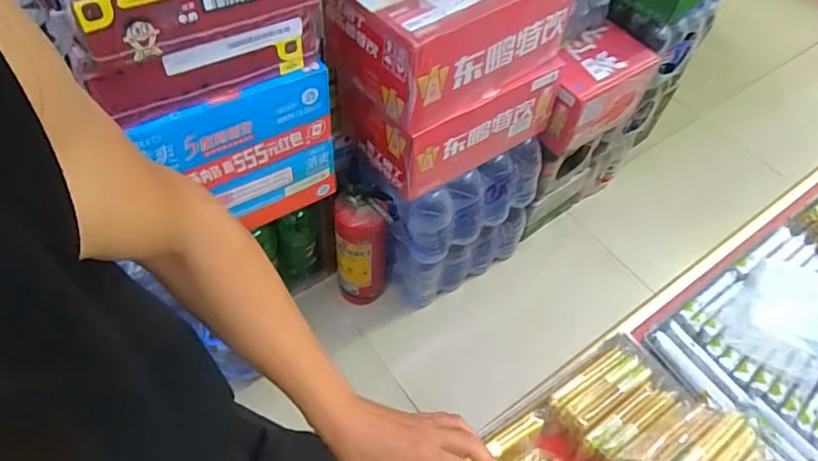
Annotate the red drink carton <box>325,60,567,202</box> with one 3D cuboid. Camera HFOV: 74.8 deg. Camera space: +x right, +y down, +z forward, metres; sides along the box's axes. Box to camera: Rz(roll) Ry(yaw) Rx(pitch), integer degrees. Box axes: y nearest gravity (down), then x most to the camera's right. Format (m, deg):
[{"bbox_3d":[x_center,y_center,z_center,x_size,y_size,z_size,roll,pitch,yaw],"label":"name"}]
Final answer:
[{"bbox_3d":[0.072,-0.297,1.197,0.400,0.209,0.307,-30,63,-23],"label":"red drink carton"}]

